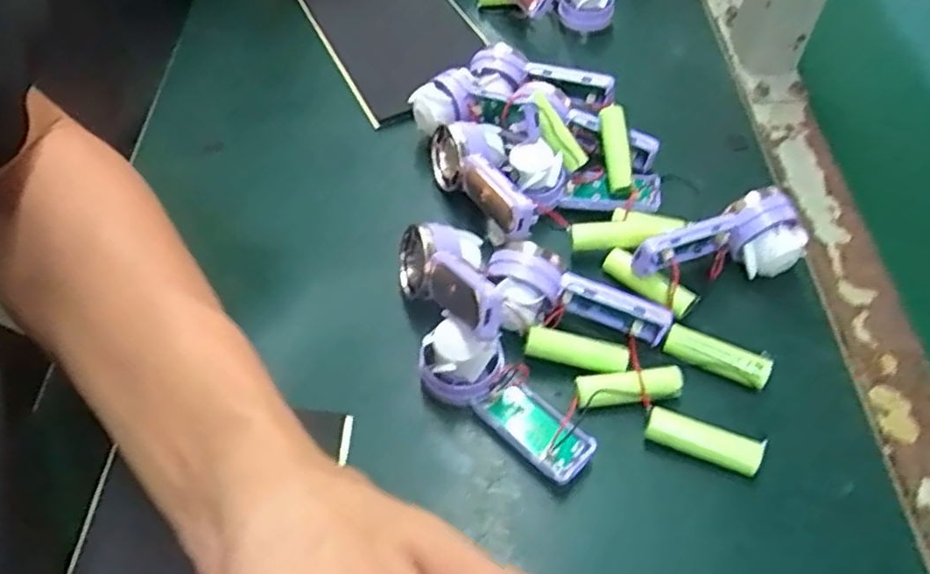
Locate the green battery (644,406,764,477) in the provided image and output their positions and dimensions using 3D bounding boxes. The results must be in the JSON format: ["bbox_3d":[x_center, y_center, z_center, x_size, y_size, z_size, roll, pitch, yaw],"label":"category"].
[{"bbox_3d":[0.108,0.071,0.312,0.050,0.013,0.013,20,55,14],"label":"green battery"}]

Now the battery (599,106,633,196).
[{"bbox_3d":[0.089,-0.080,0.402,0.014,0.014,0.052,-4,82,-4],"label":"battery"}]

